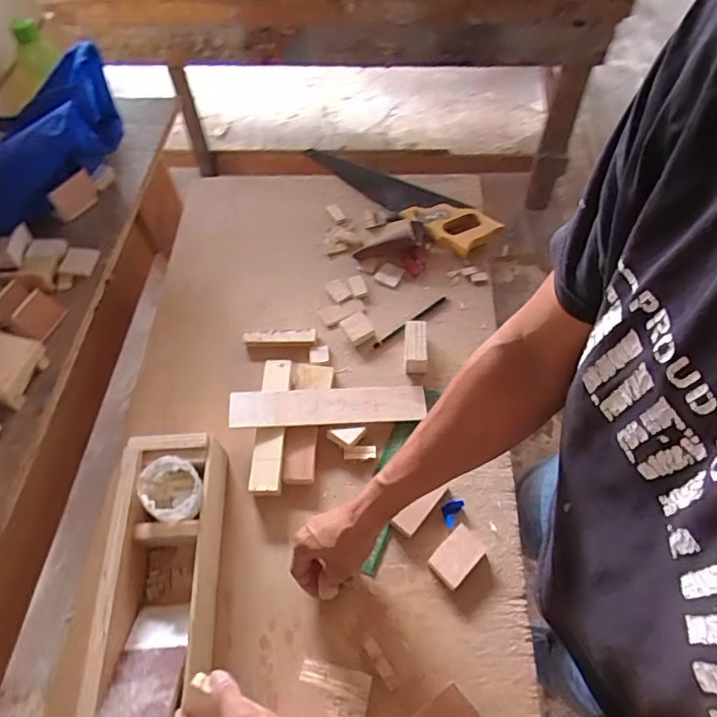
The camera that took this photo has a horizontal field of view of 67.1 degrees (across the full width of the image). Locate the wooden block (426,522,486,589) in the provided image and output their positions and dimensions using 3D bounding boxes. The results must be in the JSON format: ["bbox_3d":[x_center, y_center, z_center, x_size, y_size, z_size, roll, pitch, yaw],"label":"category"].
[{"bbox_3d":[0.117,0.234,0.640,0.064,0.019,0.043,-40,64,-20],"label":"wooden block"}]

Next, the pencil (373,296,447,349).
[{"bbox_3d":[0.079,-0.057,0.819,0.138,0.011,0.010,-34,62,-17],"label":"pencil"}]

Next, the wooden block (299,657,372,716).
[{"bbox_3d":[-0.028,0.357,0.572,0.075,0.012,0.055,10,59,9],"label":"wooden block"}]

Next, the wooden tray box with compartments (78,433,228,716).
[{"bbox_3d":[-0.215,0.243,0.606,0.120,0.080,0.320,-4,58,0],"label":"wooden tray box with compartments"}]

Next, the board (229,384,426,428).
[{"bbox_3d":[-0.040,0.064,0.731,0.258,0.009,0.052,-2,62,-7],"label":"board"}]

